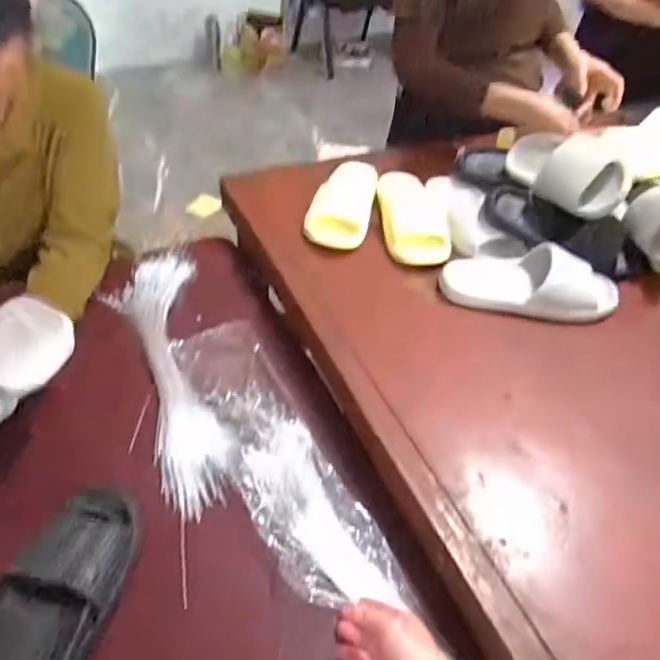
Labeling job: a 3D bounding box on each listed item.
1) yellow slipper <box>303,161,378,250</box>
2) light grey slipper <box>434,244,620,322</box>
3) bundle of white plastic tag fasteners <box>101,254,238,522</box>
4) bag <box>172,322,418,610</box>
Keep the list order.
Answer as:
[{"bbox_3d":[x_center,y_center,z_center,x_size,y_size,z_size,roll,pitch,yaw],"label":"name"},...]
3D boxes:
[{"bbox_3d":[0.026,-0.248,1.082,0.107,0.060,0.289,11,46,4],"label":"yellow slipper"},{"bbox_3d":[0.309,-0.080,0.934,0.261,0.076,0.120,16,46,9],"label":"light grey slipper"},{"bbox_3d":[-0.239,0.049,0.904,0.128,0.018,0.502,-9,48,-15],"label":"bundle of white plastic tag fasteners"},{"bbox_3d":[-0.077,0.151,0.803,0.127,0.045,0.484,-18,51,-23],"label":"bag"}]

